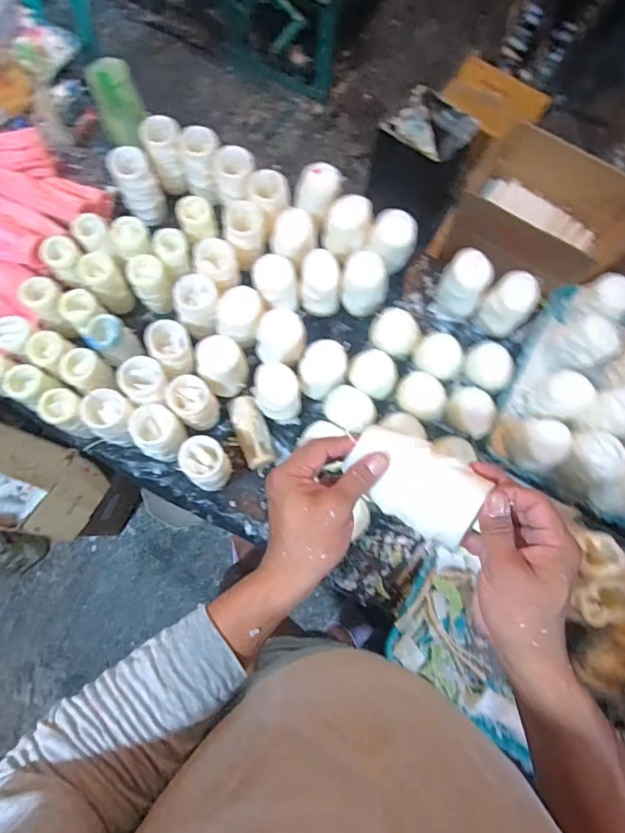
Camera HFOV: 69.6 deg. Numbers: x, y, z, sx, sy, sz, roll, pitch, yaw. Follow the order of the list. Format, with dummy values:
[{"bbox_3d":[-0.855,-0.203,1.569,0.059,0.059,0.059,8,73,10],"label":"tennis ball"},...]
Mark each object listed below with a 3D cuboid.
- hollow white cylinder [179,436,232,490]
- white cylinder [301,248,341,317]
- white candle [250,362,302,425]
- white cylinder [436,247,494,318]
[{"bbox_3d":[-0.151,0.069,0.661,0.073,0.099,0.059,43,79,9],"label":"hollow white cylinder"},{"bbox_3d":[0.013,-0.218,0.721,0.062,0.082,0.070,-8,76,-3],"label":"white cylinder"},{"bbox_3d":[-0.052,-0.032,0.703,0.068,0.102,0.082,-7,76,-3],"label":"white candle"},{"bbox_3d":[0.238,-0.206,0.729,0.081,0.110,0.069,35,78,8],"label":"white cylinder"}]

